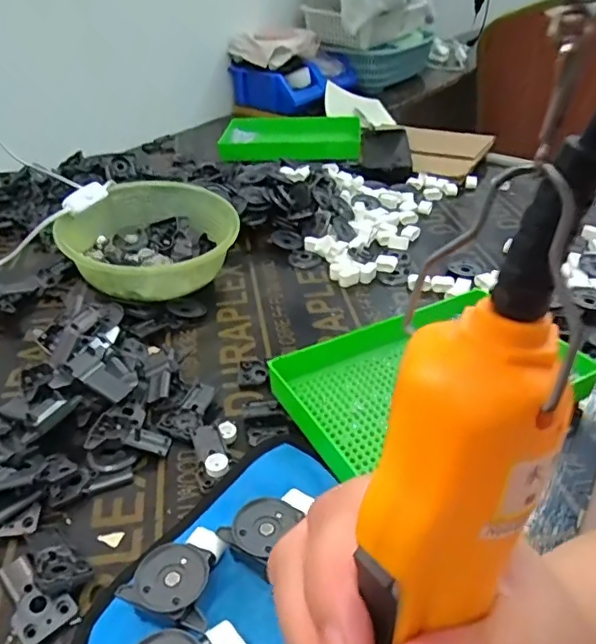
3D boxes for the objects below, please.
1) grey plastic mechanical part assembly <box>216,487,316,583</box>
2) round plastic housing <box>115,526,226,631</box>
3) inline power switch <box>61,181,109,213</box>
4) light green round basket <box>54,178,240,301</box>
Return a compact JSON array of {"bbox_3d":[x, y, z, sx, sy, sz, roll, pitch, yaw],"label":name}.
[{"bbox_3d":[-0.016,0.132,0.375,0.043,0.018,0.066,29,45,33],"label":"grey plastic mechanical part assembly"},{"bbox_3d":[-0.074,0.153,0.348,0.052,0.024,0.064,8,37,11],"label":"round plastic housing"},{"bbox_3d":[-0.235,-0.139,0.624,0.018,0.019,0.054,18,40,23],"label":"inline power switch"},{"bbox_3d":[-0.169,-0.089,0.638,0.183,0.073,0.167,0,36,0],"label":"light green round basket"}]

